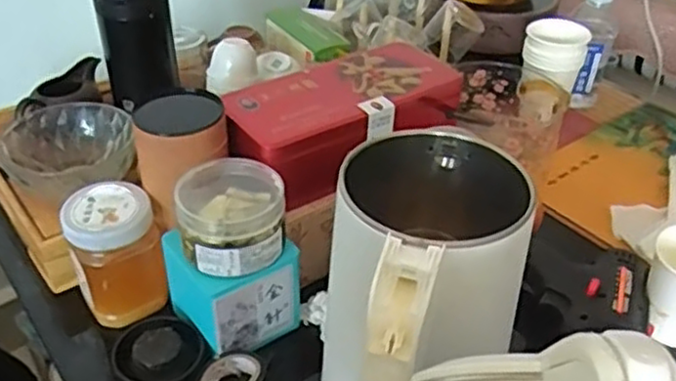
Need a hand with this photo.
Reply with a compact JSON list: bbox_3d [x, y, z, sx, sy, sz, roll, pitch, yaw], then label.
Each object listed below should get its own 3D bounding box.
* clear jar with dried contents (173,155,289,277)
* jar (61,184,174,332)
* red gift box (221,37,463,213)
[{"bbox_3d":[-0.086,0.017,0.552,0.080,0.053,0.095,-10,39,-15],"label":"clear jar with dried contents"},{"bbox_3d":[-0.189,0.055,0.597,0.070,0.110,0.062,-17,41,-23],"label":"jar"},{"bbox_3d":[0.005,-0.064,0.640,0.227,0.065,0.115,-21,43,-28],"label":"red gift box"}]

